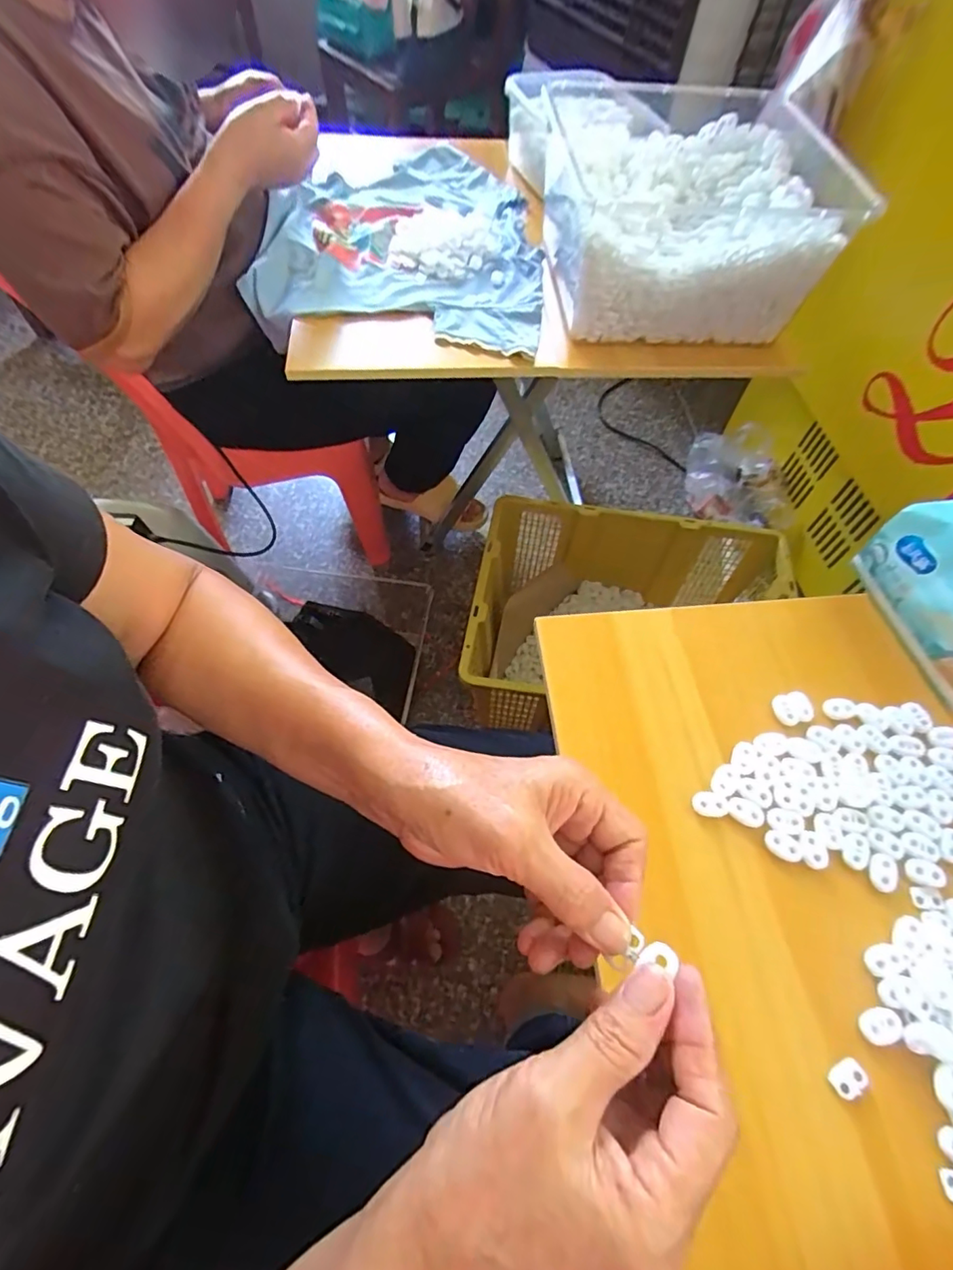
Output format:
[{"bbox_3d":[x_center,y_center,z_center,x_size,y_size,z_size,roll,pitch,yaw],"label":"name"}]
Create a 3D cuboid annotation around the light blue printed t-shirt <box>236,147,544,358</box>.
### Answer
[{"bbox_3d":[-0.094,-0.539,0.721,0.363,0.046,0.474,5,61,1],"label":"light blue printed t-shirt"}]

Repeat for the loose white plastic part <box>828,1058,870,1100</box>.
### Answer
[{"bbox_3d":[0.202,0.241,0.287,0.019,0.005,0.013,-29,65,-17],"label":"loose white plastic part"}]

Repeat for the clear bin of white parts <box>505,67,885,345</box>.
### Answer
[{"bbox_3d":[0.235,-0.581,0.684,0.302,0.142,0.509,-6,61,-5],"label":"clear bin of white parts"}]

